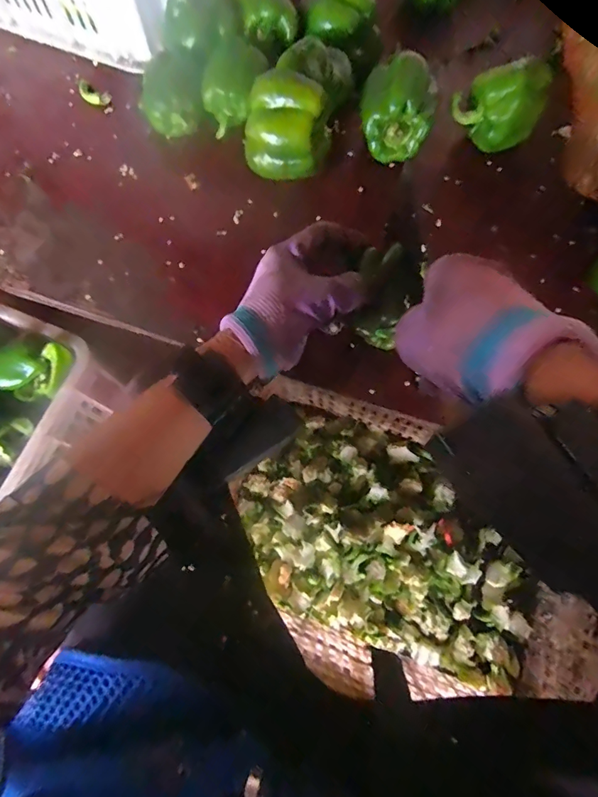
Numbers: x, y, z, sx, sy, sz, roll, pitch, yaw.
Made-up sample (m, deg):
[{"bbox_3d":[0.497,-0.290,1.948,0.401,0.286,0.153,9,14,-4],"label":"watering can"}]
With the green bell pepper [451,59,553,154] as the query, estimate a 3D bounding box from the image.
[{"bbox_3d":[0.192,-0.282,0.416,0.080,0.066,0.064,27,73,11],"label":"green bell pepper"}]

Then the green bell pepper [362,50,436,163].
[{"bbox_3d":[0.093,-0.271,0.412,0.069,0.073,0.067,12,71,6],"label":"green bell pepper"}]

